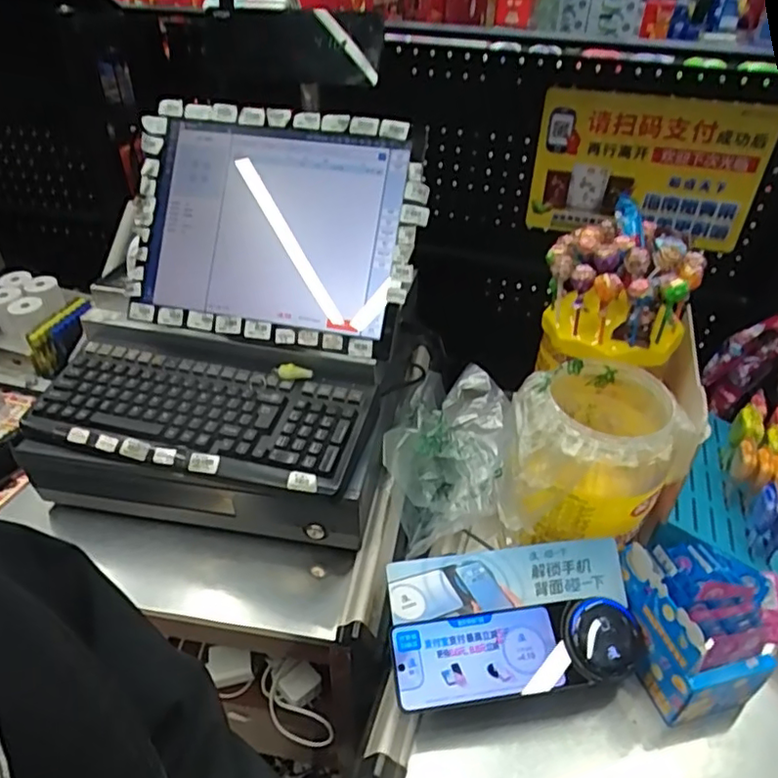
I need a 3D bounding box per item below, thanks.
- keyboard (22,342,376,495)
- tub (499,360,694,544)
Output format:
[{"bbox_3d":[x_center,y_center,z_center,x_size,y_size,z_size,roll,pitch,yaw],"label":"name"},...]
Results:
[{"bbox_3d":[-0.224,0.025,0.696,0.392,0.039,0.152,8,39,11],"label":"keyboard"},{"bbox_3d":[0.206,0.063,0.611,0.162,0.137,0.156,0,38,0],"label":"tub"}]

